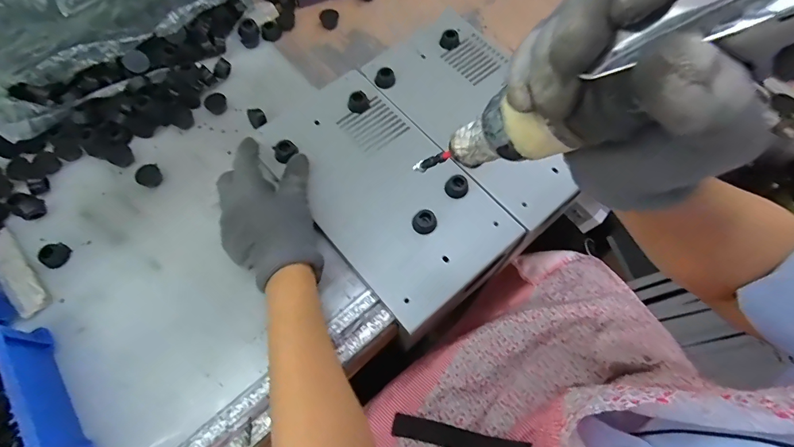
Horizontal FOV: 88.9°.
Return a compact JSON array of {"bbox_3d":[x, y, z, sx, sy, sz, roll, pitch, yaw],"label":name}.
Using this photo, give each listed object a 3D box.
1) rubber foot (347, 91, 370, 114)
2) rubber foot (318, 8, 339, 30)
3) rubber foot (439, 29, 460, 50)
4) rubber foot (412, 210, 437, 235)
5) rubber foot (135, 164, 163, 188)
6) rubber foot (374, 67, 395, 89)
[{"bbox_3d":[-0.044,-0.140,0.458,0.023,0.013,0.030,-4,70,-3],"label":"rubber foot"},{"bbox_3d":[-0.087,-0.264,0.520,0.025,0.010,0.021,-9,70,-5],"label":"rubber foot"},{"bbox_3d":[0.065,-0.225,0.494,0.023,0.013,0.021,1,70,-1],"label":"rubber foot"},{"bbox_3d":[0.028,-0.002,0.399,0.022,0.008,0.024,1,70,-1],"label":"rubber foot"},{"bbox_3d":[-0.266,-0.051,0.434,0.023,0.014,0.022,1,70,-1],"label":"rubber foot"},{"bbox_3d":[-0.013,-0.168,0.468,0.018,0.016,0.022,43,74,13],"label":"rubber foot"}]

